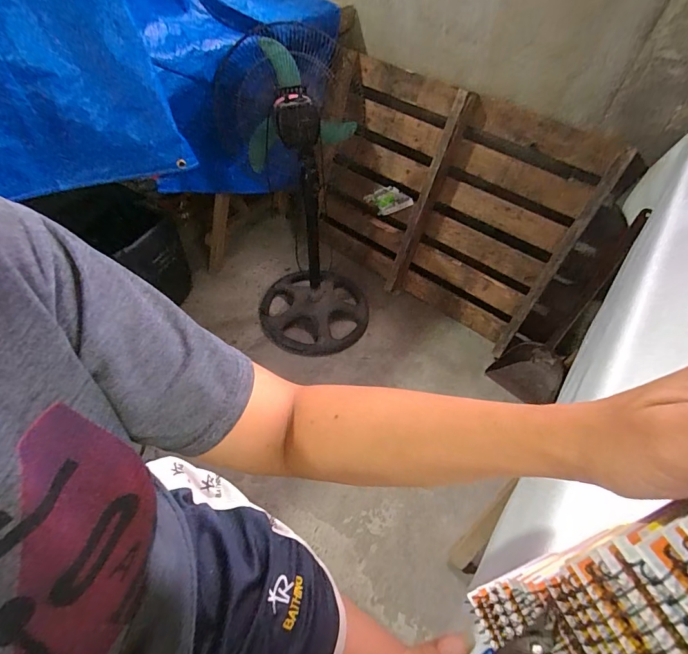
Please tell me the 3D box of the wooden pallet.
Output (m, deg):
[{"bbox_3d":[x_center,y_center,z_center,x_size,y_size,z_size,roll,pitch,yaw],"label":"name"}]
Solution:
[{"bbox_3d":[0.306,-0.445,1.380,1.050,0.723,0.117,35,40,16],"label":"wooden pallet"}]

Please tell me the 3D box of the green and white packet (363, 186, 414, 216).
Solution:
[{"bbox_3d":[0.172,-0.497,1.541,0.195,0.101,0.009,-8,21,40],"label":"green and white packet"}]

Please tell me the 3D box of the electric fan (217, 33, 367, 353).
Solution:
[{"bbox_3d":[-0.124,-0.379,1.260,0.368,0.876,0.408,-26,58,-25],"label":"electric fan"}]

